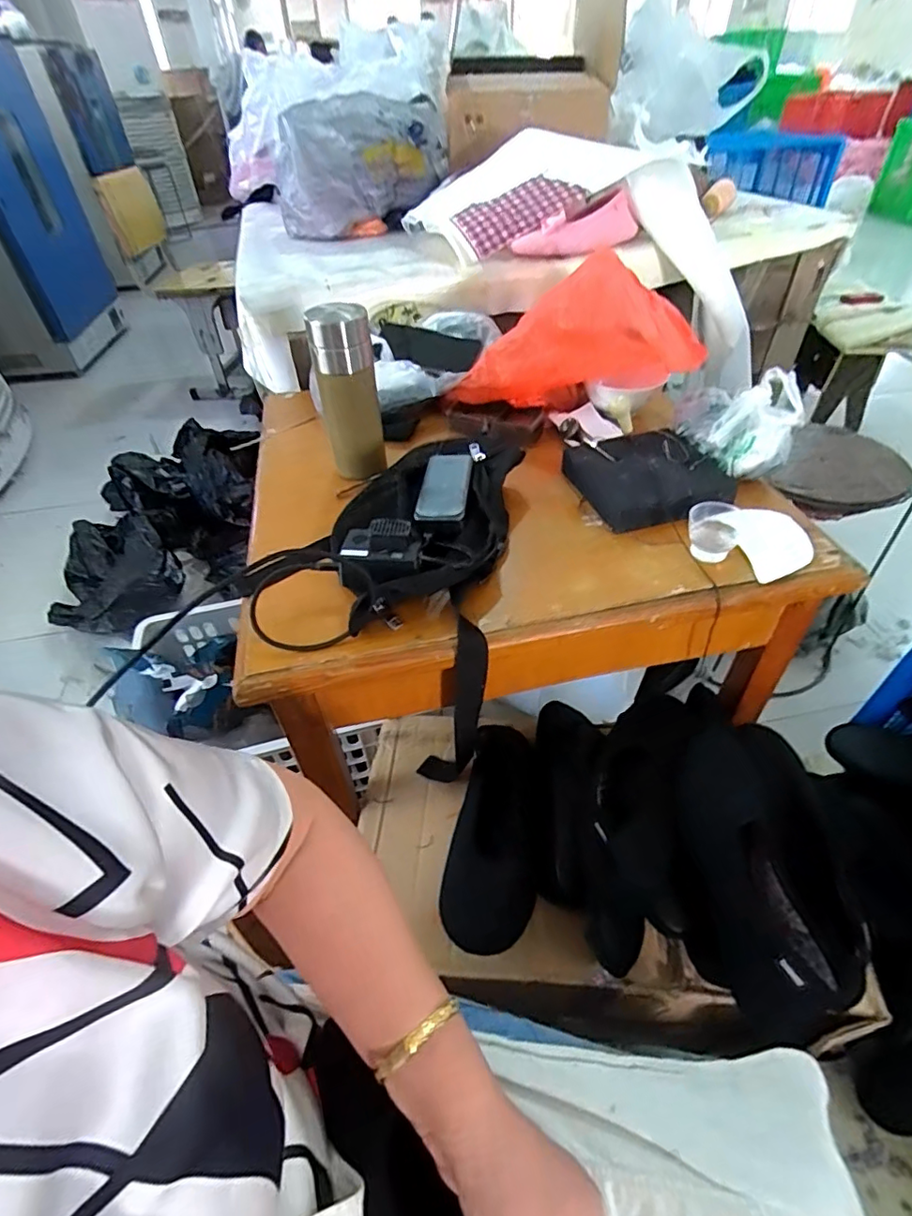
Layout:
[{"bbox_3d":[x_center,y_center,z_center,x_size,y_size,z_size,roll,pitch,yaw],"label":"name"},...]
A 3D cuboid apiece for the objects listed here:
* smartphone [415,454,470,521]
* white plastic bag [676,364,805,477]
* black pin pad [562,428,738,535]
[{"bbox_3d":[-0.012,-0.135,0.607,0.051,0.012,0.122,1,45,5],"label":"smartphone"},{"bbox_3d":[0.329,-0.232,0.659,0.098,0.091,0.133,-2,45,1],"label":"white plastic bag"},{"bbox_3d":[0.225,-0.154,0.656,0.161,0.037,0.152,-11,46,-7],"label":"black pin pad"}]

